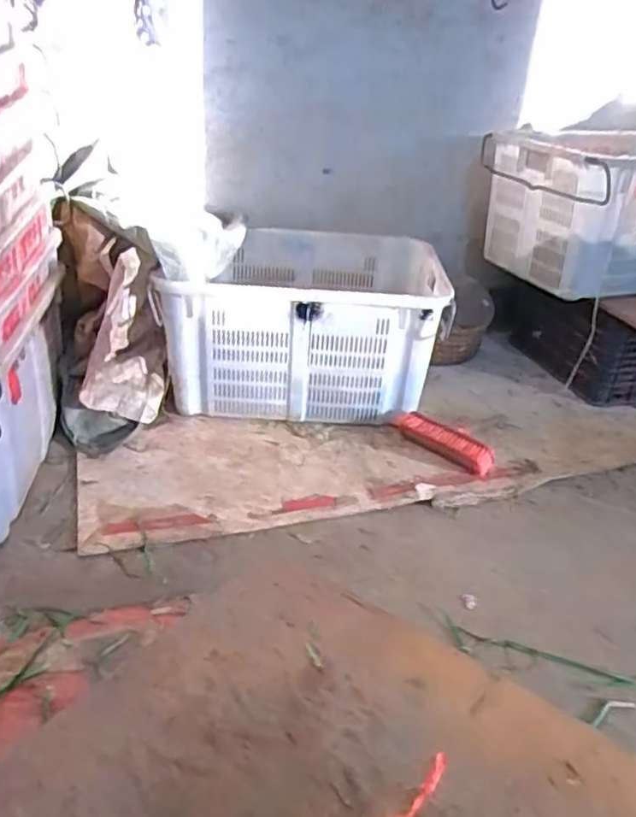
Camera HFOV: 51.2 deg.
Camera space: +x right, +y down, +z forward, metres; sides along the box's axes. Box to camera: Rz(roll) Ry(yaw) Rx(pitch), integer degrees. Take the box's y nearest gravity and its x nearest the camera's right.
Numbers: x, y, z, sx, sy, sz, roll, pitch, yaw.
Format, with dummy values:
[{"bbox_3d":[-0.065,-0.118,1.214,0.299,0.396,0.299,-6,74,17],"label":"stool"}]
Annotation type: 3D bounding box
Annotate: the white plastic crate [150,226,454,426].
[{"bbox_3d":[-0.024,-0.206,1.694,0.626,0.373,0.455,5,29,3],"label":"white plastic crate"}]

